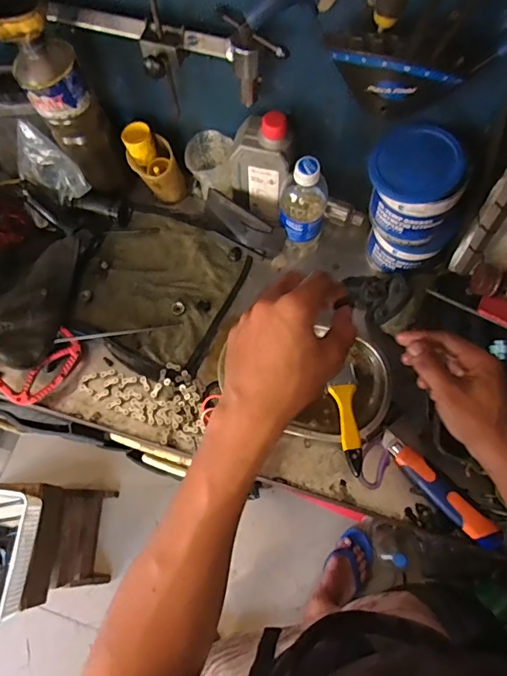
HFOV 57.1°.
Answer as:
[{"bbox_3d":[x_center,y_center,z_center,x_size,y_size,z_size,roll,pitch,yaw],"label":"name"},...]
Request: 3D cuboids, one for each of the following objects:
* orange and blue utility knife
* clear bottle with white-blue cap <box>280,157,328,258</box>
[{"bbox_3d":[0.220,0.181,0.557,0.030,0.037,0.164,-42,73,-13],"label":"orange and blue utility knife"},{"bbox_3d":[0.069,-0.183,0.637,0.058,0.171,0.068,6,69,4],"label":"clear bottle with white-blue cap"}]

